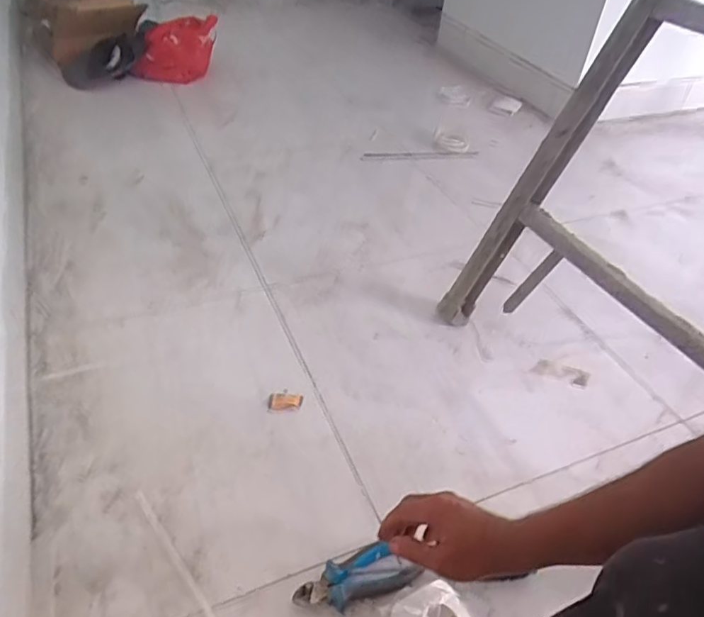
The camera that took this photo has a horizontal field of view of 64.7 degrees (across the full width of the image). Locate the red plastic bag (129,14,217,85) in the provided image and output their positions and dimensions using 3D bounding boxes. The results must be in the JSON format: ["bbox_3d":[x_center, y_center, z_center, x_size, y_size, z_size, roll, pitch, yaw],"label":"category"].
[{"bbox_3d":[-0.552,-0.807,1.733,0.239,0.194,0.055,-2,18,-16],"label":"red plastic bag"}]

